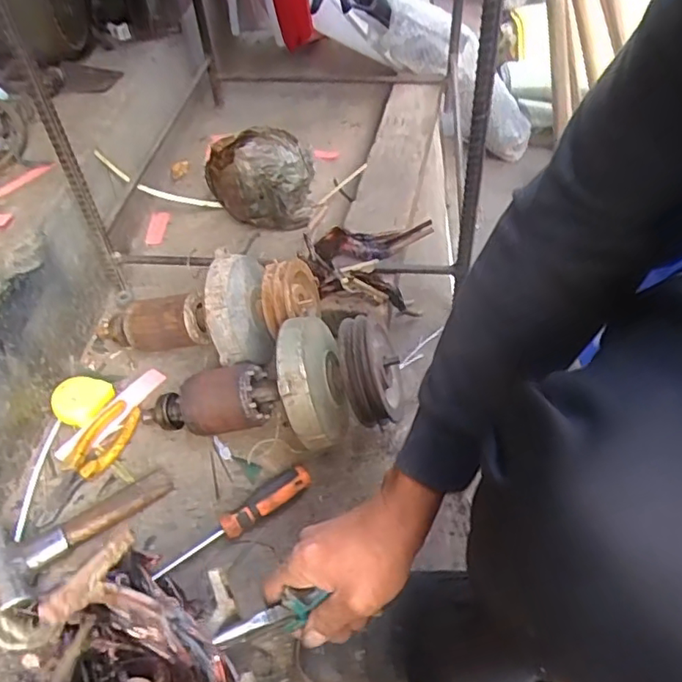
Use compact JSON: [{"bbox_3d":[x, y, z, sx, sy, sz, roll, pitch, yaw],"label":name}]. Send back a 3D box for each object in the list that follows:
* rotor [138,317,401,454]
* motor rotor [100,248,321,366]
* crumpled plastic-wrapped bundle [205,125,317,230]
[{"bbox_3d":[-0.095,0.057,0.653,0.308,0.126,0.134,-14,46,19],"label":"rotor"},{"bbox_3d":[-0.193,-0.025,0.739,0.319,0.135,0.143,-12,45,21],"label":"motor rotor"},{"bbox_3d":[-0.132,-0.270,0.938,0.178,0.109,0.149,-9,49,-5],"label":"crumpled plastic-wrapped bundle"}]

